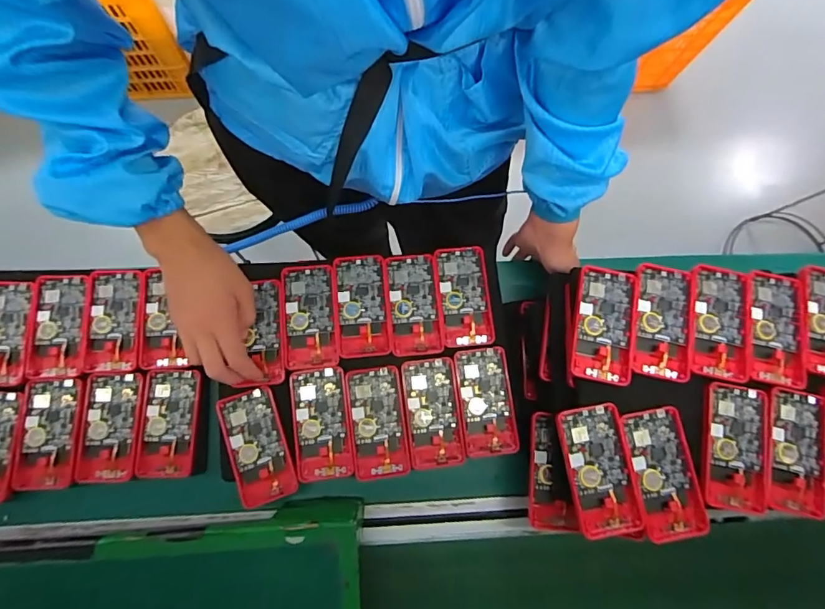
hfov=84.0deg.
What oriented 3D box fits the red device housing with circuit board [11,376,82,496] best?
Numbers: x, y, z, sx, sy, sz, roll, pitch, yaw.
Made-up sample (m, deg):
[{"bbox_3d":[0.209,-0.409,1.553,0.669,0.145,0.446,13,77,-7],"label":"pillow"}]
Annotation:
[{"bbox_3d":[-0.418,0.149,0.526,0.066,0.015,0.122,-4,79,0],"label":"red device housing with circuit board"}]

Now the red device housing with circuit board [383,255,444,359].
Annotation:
[{"bbox_3d":[0.000,0.000,0.564,0.062,0.013,0.125,-6,79,0],"label":"red device housing with circuit board"}]

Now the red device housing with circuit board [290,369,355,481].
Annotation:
[{"bbox_3d":[-0.105,0.135,0.524,0.062,0.007,0.124,-7,79,-1],"label":"red device housing with circuit board"}]

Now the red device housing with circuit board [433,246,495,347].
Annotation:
[{"bbox_3d":[0.063,-0.011,0.568,0.062,0.011,0.125,-5,79,0],"label":"red device housing with circuit board"}]

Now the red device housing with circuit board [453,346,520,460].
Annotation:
[{"bbox_3d":[0.087,0.115,0.547,0.063,0.014,0.124,-6,79,-1],"label":"red device housing with circuit board"}]

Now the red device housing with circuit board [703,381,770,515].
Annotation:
[{"bbox_3d":[0.332,0.146,0.472,0.064,0.012,0.123,12,79,3],"label":"red device housing with circuit board"}]

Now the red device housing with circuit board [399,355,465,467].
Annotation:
[{"bbox_3d":[0.023,0.126,0.538,0.062,0.010,0.125,-6,79,0],"label":"red device housing with circuit board"}]

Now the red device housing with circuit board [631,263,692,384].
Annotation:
[{"bbox_3d":[0.270,0.017,0.498,0.062,0.014,0.124,11,79,3],"label":"red device housing with circuit board"}]

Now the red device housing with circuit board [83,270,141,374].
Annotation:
[{"bbox_3d":[-0.363,0.020,0.557,0.063,0.013,0.123,-4,79,0],"label":"red device housing with circuit board"}]

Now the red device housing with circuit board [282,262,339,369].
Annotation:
[{"bbox_3d":[-0.123,0.013,0.549,0.061,0.007,0.124,-6,79,0],"label":"red device housing with circuit board"}]

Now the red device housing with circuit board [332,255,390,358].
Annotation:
[{"bbox_3d":[-0.062,0.001,0.555,0.062,0.006,0.125,-5,79,0],"label":"red device housing with circuit board"}]

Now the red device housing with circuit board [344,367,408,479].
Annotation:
[{"bbox_3d":[-0.041,0.135,0.528,0.062,0.009,0.124,-7,79,-1],"label":"red device housing with circuit board"}]

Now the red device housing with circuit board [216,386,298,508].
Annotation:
[{"bbox_3d":[-0.174,0.158,0.513,0.060,0.011,0.122,-19,79,-3],"label":"red device housing with circuit board"}]

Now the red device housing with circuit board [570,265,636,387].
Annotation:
[{"bbox_3d":[0.206,0.020,0.494,0.061,0.013,0.125,11,79,3],"label":"red device housing with circuit board"}]

